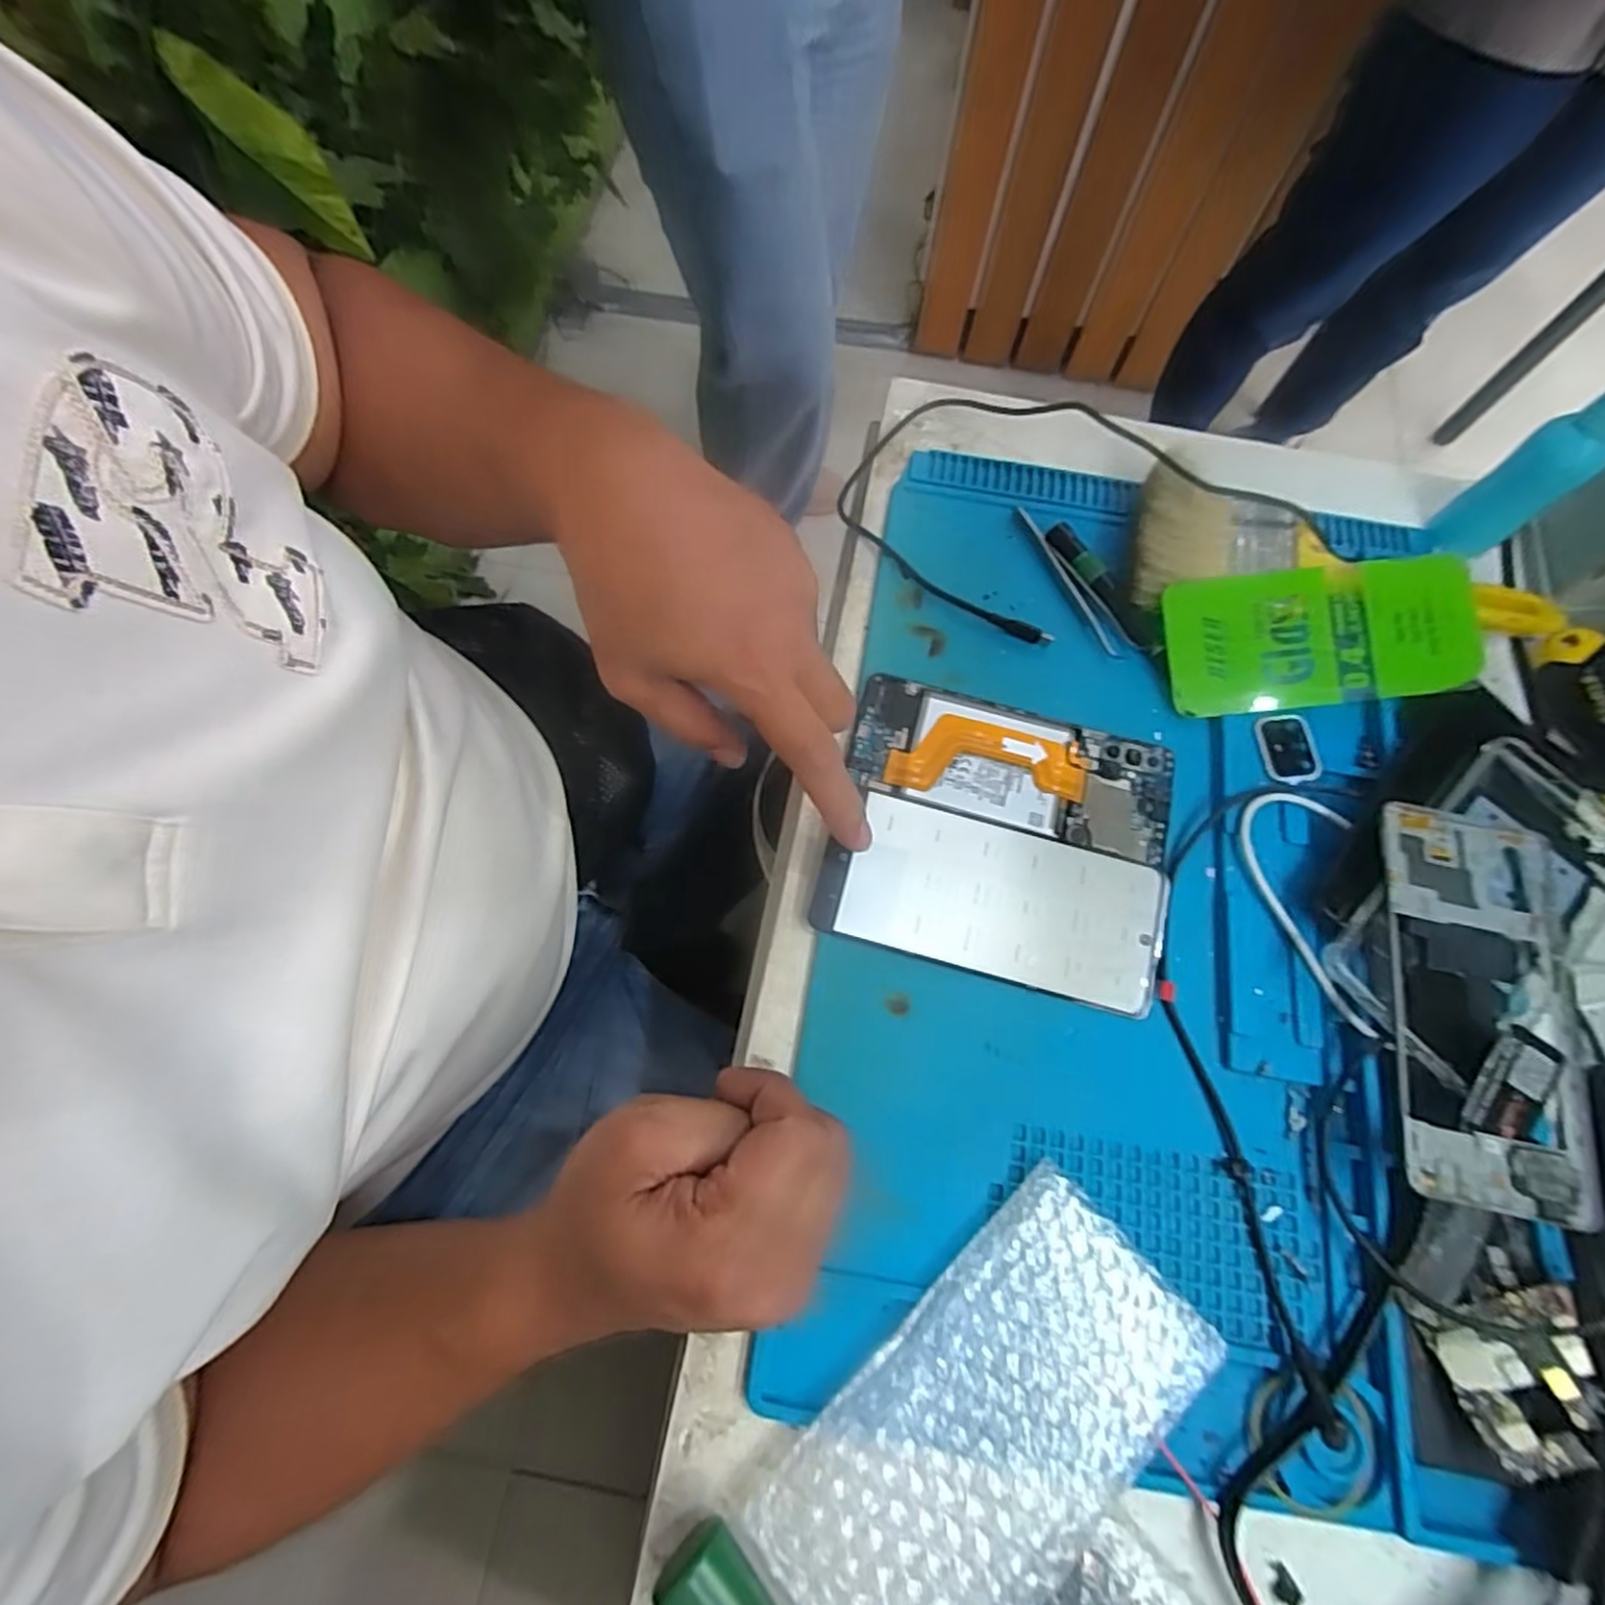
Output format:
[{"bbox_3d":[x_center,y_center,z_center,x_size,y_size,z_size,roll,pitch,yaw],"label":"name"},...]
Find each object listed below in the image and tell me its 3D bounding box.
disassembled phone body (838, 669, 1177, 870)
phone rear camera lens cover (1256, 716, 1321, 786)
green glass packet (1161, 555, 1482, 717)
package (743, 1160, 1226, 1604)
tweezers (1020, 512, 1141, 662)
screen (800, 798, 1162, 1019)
[{"bbox_3d":[0.104,-0.018,0.364,0.157,0.005,0.067,13,70,3],"label":"disassembled phone body"},{"bbox_3d":[0.245,-0.027,0.367,0.028,0.005,0.036,-3,70,-3],"label":"phone rear camera lens cover"},{"bbox_3d":[0.265,-0.086,0.377,0.150,0.005,0.069,-5,88,2],"label":"green glass packet"},{"bbox_3d":[0.069,0.231,0.270,0.169,0.017,0.090,-43,77,-15],"label":"package"},{"bbox_3d":[0.146,-0.122,0.402,0.014,0.007,0.106,-27,73,-11],"label":"tweezers"},{"bbox_3d":[0.088,0.045,0.343,0.158,0.004,0.071,15,75,2],"label":"screen"}]

